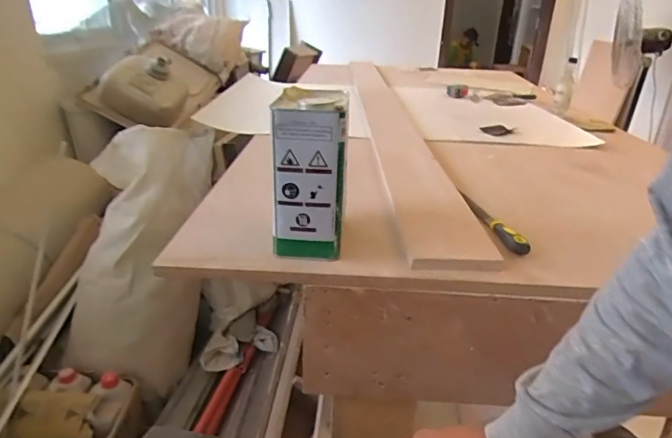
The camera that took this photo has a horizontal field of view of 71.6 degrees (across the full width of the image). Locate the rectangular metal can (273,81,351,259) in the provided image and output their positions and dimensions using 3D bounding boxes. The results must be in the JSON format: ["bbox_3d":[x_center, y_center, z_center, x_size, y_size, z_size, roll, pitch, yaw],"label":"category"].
[{"bbox_3d":[-0.038,-0.074,0.728,0.108,0.223,0.151,2,25,0],"label":"rectangular metal can"}]

